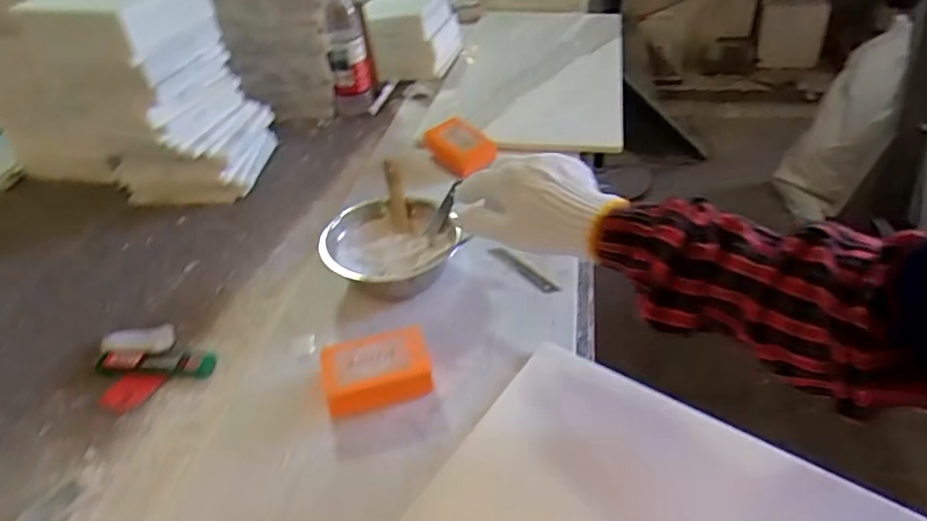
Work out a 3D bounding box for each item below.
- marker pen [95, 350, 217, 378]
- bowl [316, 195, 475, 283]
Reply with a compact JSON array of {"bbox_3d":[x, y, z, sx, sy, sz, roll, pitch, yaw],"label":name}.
[{"bbox_3d":[-0.299,0.099,0.571,0.120,0.013,0.024,1,39,7],"label":"marker pen"},{"bbox_3d":[-0.078,-0.012,0.644,0.144,0.052,0.129,-18,41,-16],"label":"bowl"}]

